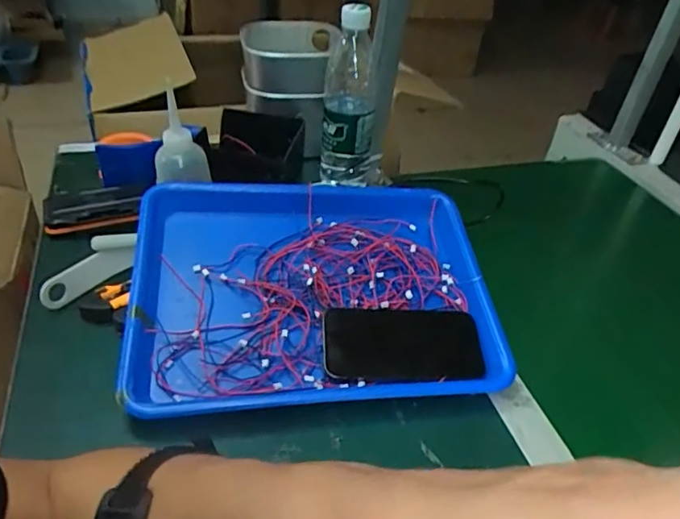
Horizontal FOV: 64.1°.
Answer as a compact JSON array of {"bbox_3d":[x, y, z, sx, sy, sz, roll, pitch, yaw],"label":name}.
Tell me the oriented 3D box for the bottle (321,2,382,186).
[{"bbox_3d":[0.021,-0.196,0.692,0.083,0.227,0.079,6,39,1],"label":"bottle"}]

